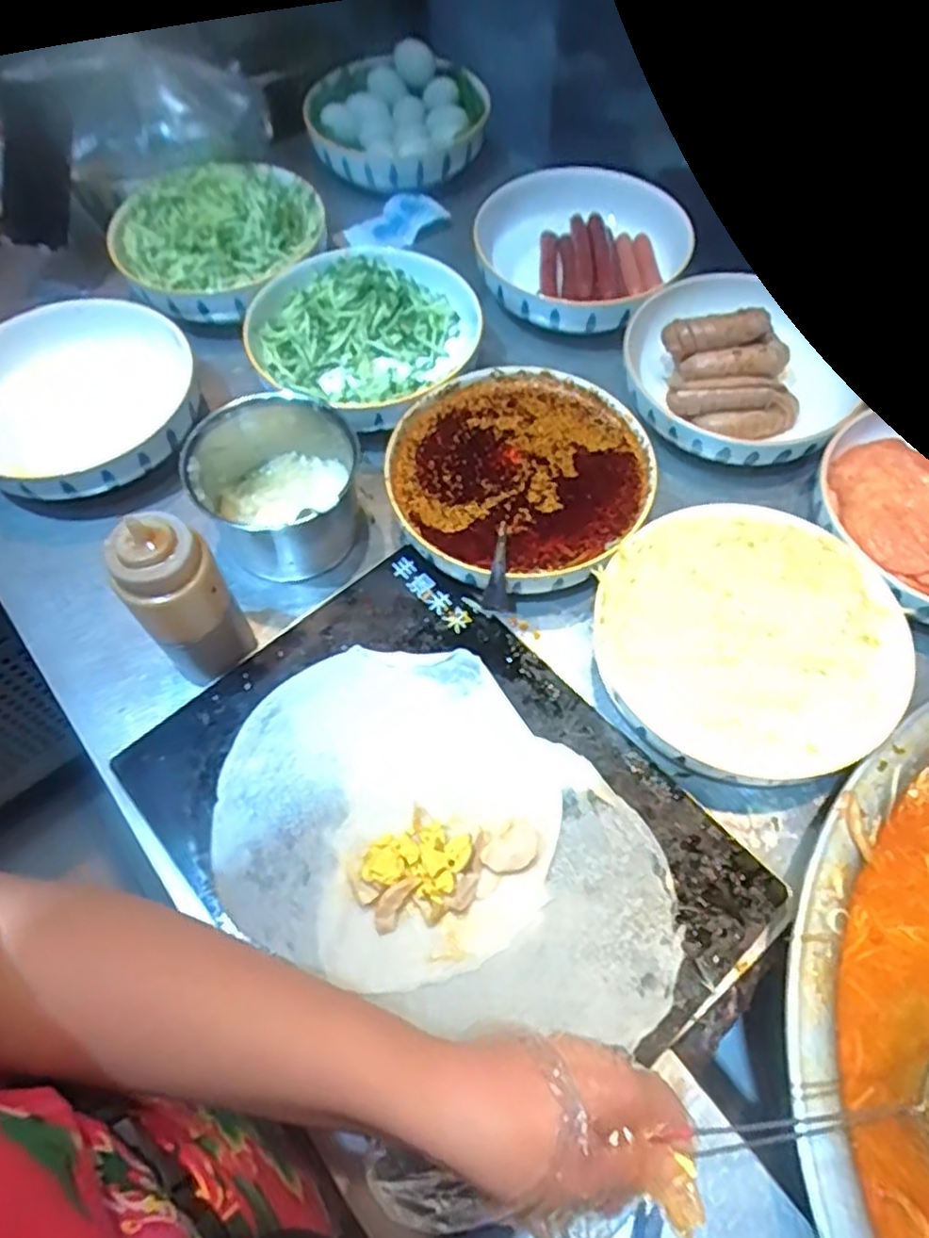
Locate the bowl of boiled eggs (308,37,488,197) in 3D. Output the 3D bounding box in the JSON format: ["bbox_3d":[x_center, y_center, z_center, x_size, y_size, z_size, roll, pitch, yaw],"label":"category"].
[{"bbox_3d":[-0.090,-0.652,0.954,0.229,0.065,0.237,0,62,0],"label":"bowl of boiled eggs"}]

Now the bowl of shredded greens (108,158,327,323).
[{"bbox_3d":[-0.266,-0.430,0.807,0.228,0.060,0.213,-31,66,-15],"label":"bowl of shredded greens"}]

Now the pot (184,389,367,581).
[{"bbox_3d":[-0.162,-0.112,0.634,0.128,0.100,0.128,0,62,0],"label":"pot"}]

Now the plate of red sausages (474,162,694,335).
[{"bbox_3d":[0.127,-0.402,0.818,0.230,0.064,0.232,0,62,0],"label":"plate of red sausages"}]

